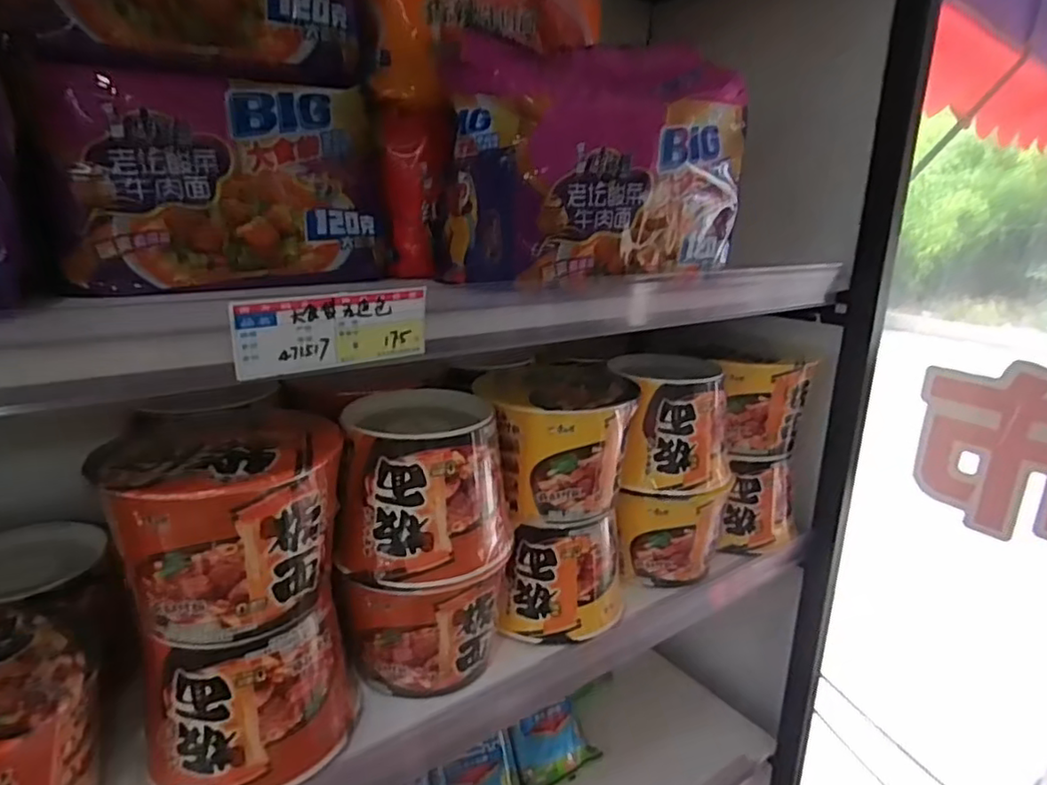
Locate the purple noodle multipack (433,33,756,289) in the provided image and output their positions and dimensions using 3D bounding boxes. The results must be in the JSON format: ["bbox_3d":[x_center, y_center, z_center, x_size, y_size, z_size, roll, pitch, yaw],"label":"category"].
[{"bbox_3d":[0.061,-0.179,0.475,0.120,0.169,0.214,18,23,42],"label":"purple noodle multipack"}]

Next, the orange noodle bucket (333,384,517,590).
[{"bbox_3d":[-0.073,0.070,0.469,0.121,0.114,0.099,-1,17,-10],"label":"orange noodle bucket"}]

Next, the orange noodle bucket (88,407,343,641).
[{"bbox_3d":[-0.194,0.081,0.410,0.128,0.107,0.132,-12,22,-39],"label":"orange noodle bucket"}]

